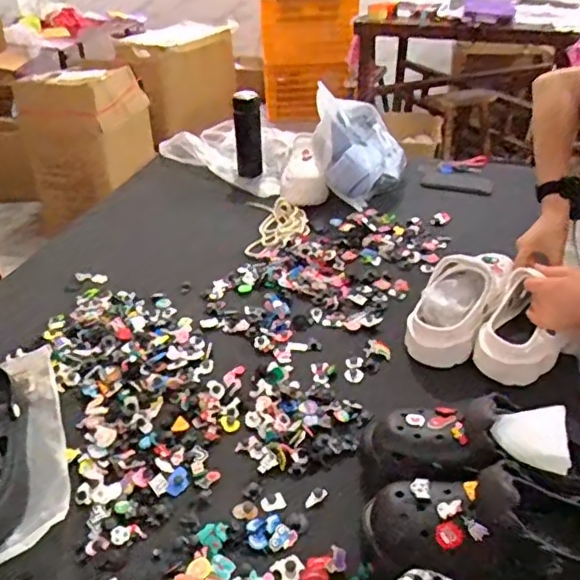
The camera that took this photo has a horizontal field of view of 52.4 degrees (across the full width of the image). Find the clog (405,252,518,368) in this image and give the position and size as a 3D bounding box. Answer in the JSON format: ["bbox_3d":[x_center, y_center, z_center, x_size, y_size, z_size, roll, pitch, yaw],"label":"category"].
[{"bbox_3d":[0.262,0.015,0.900,0.103,0.106,0.231,27,68,35],"label":"clog"}]

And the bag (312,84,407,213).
[{"bbox_3d":[0.155,-0.313,1.313,0.204,0.215,0.187,4,34,8],"label":"bag"}]

